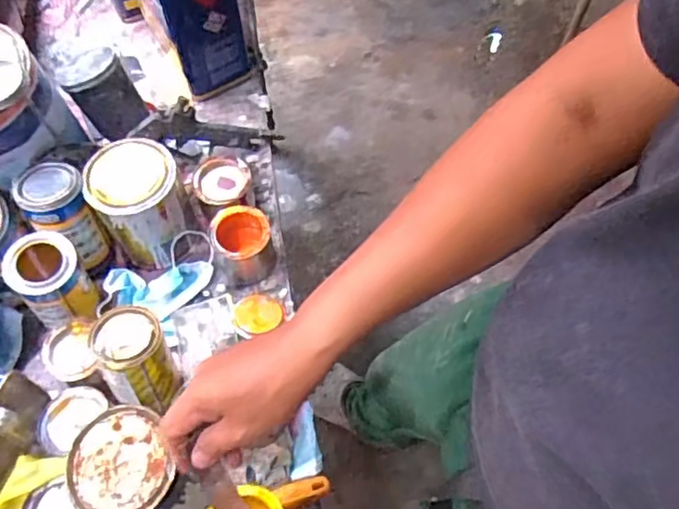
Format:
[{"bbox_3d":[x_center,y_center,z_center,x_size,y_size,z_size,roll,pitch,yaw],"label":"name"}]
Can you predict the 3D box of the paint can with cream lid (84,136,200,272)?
[{"bbox_3d":[-0.240,-0.059,0.776,0.101,0.131,0.101,1,62,-2],"label":"paint can with cream lid"}]

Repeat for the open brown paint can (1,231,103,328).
[{"bbox_3d":[-0.318,0.030,0.702,0.070,0.089,0.076,-31,68,-18],"label":"open brown paint can"}]

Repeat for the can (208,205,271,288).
[{"bbox_3d":[-0.120,-0.015,0.788,0.071,0.067,0.075,1,62,-2],"label":"can"}]

